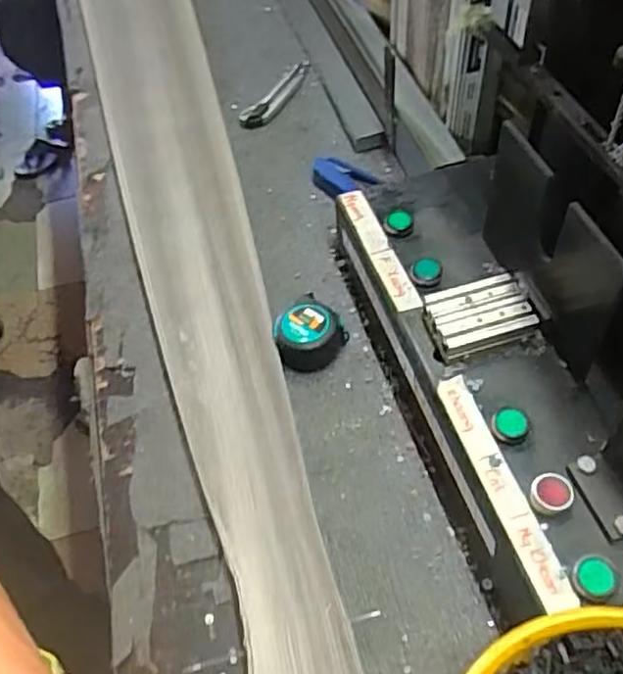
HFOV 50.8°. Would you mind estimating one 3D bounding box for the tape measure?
[{"bbox_3d":[-0.003,-0.005,0.657,0.061,0.045,0.057,-2,53,3],"label":"tape measure"}]

